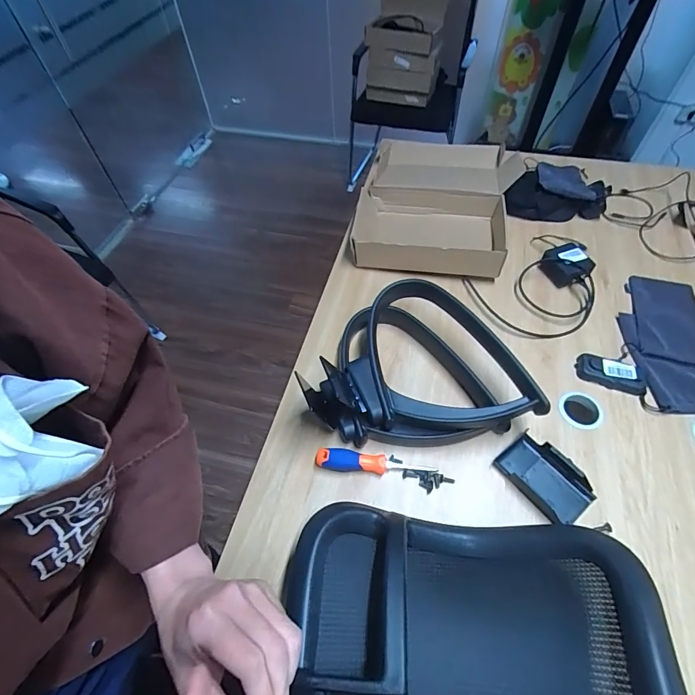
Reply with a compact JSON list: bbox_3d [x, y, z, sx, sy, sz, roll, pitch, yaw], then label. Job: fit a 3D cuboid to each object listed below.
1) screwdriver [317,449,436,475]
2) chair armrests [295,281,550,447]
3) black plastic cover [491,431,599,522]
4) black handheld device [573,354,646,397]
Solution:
[{"bbox_3d":[0.041,0.176,0.585,0.177,0.027,0.027,4,55,5],"label":"screwdriver"},{"bbox_3d":[0.105,0.023,0.647,0.314,0.105,0.263,-8,55,-3],"label":"chair armrests"},{"bbox_3d":[0.290,0.194,0.568,0.092,0.034,0.129,-35,61,-20],"label":"black plastic cover"},{"bbox_3d":[0.457,0.046,0.669,0.106,0.023,0.053,18,58,14],"label":"black handheld device"}]

